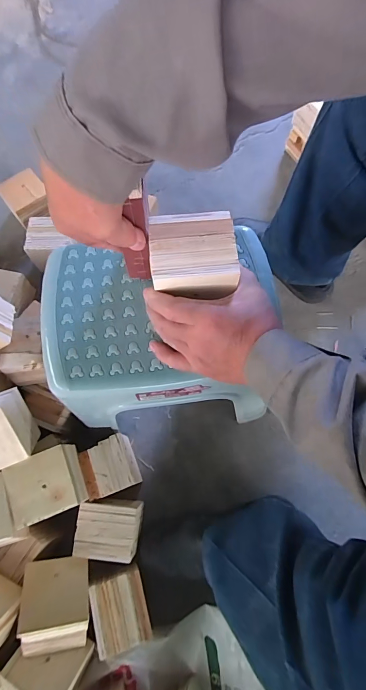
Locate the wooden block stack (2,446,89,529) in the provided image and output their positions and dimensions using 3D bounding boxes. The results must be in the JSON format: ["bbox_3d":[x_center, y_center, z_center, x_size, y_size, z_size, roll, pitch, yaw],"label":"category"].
[{"bbox_3d":[-0.207,0.214,0.551,0.106,0.079,0.100,-23,72,-6],"label":"wooden block stack"}]

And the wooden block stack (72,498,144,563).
[{"bbox_3d":[-0.118,0.302,0.586,0.102,0.067,0.091,5,72,3],"label":"wooden block stack"}]

